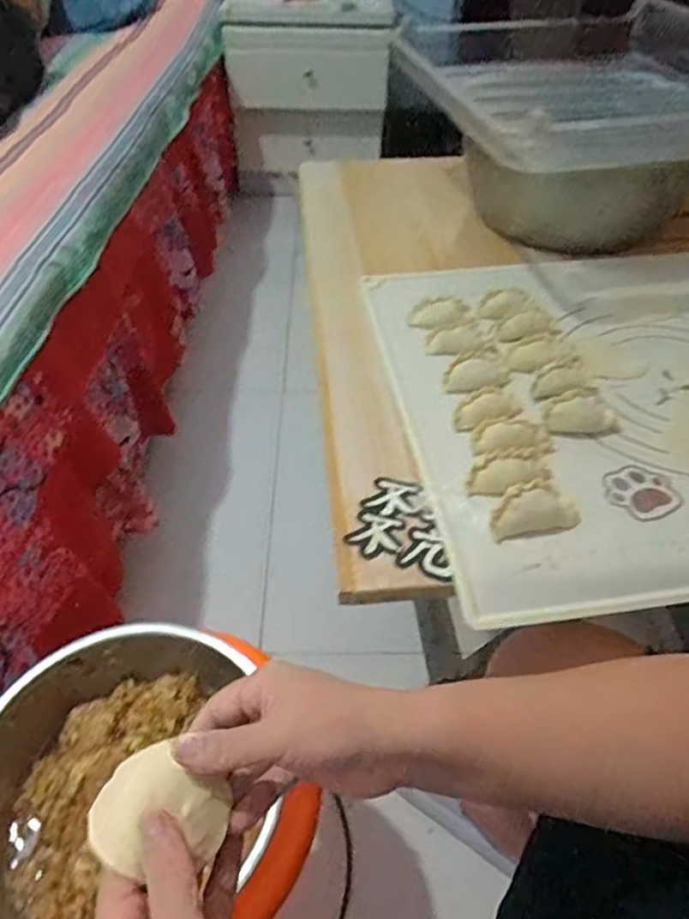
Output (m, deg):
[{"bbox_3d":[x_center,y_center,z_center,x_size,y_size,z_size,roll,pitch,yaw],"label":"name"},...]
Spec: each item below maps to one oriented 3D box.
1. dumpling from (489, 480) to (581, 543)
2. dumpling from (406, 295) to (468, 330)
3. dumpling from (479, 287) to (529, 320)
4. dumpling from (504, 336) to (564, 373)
[{"bbox_3d":[0.122,0.032,0.414,0.057,0.018,0.029,-8,47,-10],"label":"dumpling"},{"bbox_3d":[0.085,-0.133,0.582,0.052,0.028,0.020,6,46,3],"label":"dumpling"},{"bbox_3d":[0.149,-0.145,0.591,0.051,0.019,0.028,-20,50,-21],"label":"dumpling"},{"bbox_3d":[0.163,-0.089,0.541,0.060,0.016,0.025,-17,49,-18],"label":"dumpling"}]

